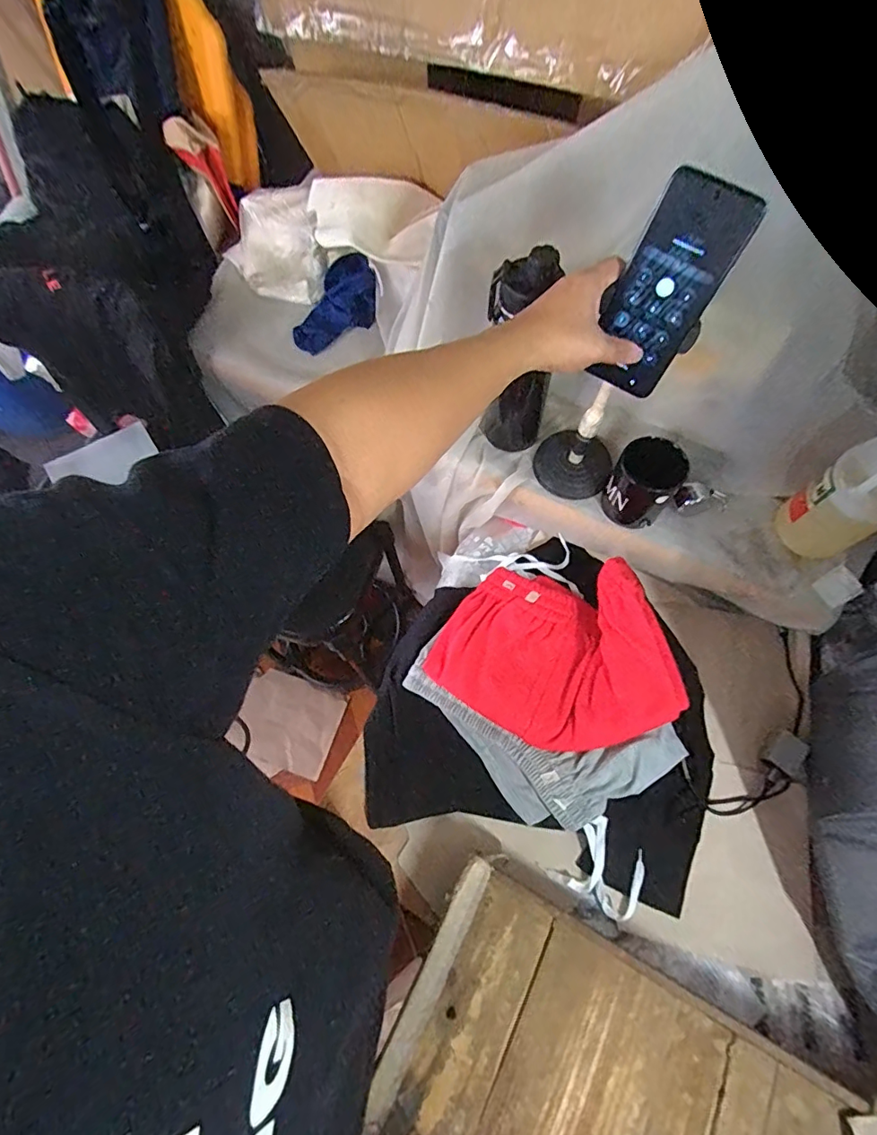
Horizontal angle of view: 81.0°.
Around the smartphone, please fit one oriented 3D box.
[{"bbox_3d":[0.190,-0.230,0.438,0.073,0.164,0.015,28,49,6],"label":"smartphone"}]

